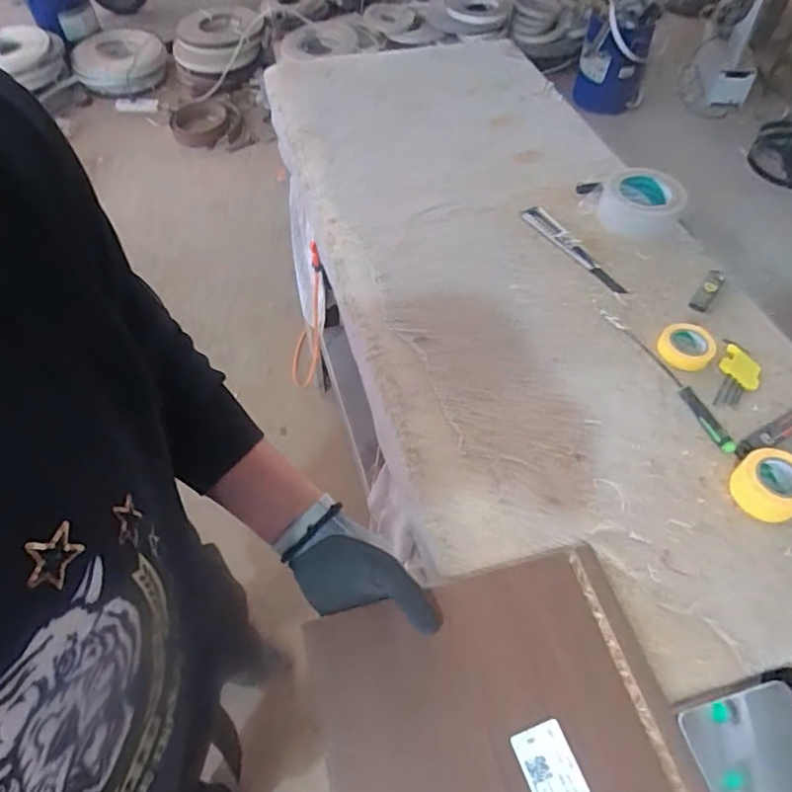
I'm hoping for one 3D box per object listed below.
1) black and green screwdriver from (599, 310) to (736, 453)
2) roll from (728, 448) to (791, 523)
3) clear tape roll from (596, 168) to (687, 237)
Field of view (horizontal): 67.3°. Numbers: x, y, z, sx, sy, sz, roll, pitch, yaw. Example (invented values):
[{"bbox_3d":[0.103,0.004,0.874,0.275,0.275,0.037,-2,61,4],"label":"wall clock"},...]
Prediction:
[{"bbox_3d":[0.320,-0.028,0.699,0.025,0.016,0.234,-20,57,-12],"label":"black and green screwdriver"},{"bbox_3d":[0.379,0.089,0.601,0.073,0.038,0.064,-37,63,-21],"label":"roll"},{"bbox_3d":[0.360,-0.291,0.882,0.106,0.061,0.111,-1,55,1],"label":"clear tape roll"}]

